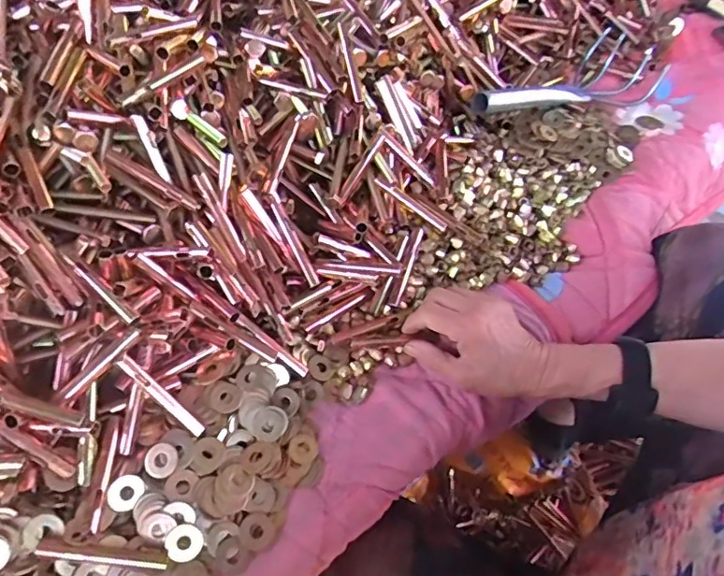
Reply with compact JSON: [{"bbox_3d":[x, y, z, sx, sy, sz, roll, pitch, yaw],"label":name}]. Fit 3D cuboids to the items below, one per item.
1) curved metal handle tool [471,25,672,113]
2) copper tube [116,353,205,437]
[{"bbox_3d":[0.265,-0.257,0.675,0.365,0.054,0.118,-26,59,-34],"label":"curved metal handle tool"},{"bbox_3d":[-0.151,0.082,0.405,0.083,0.009,0.010,49,61,-16],"label":"copper tube"}]

